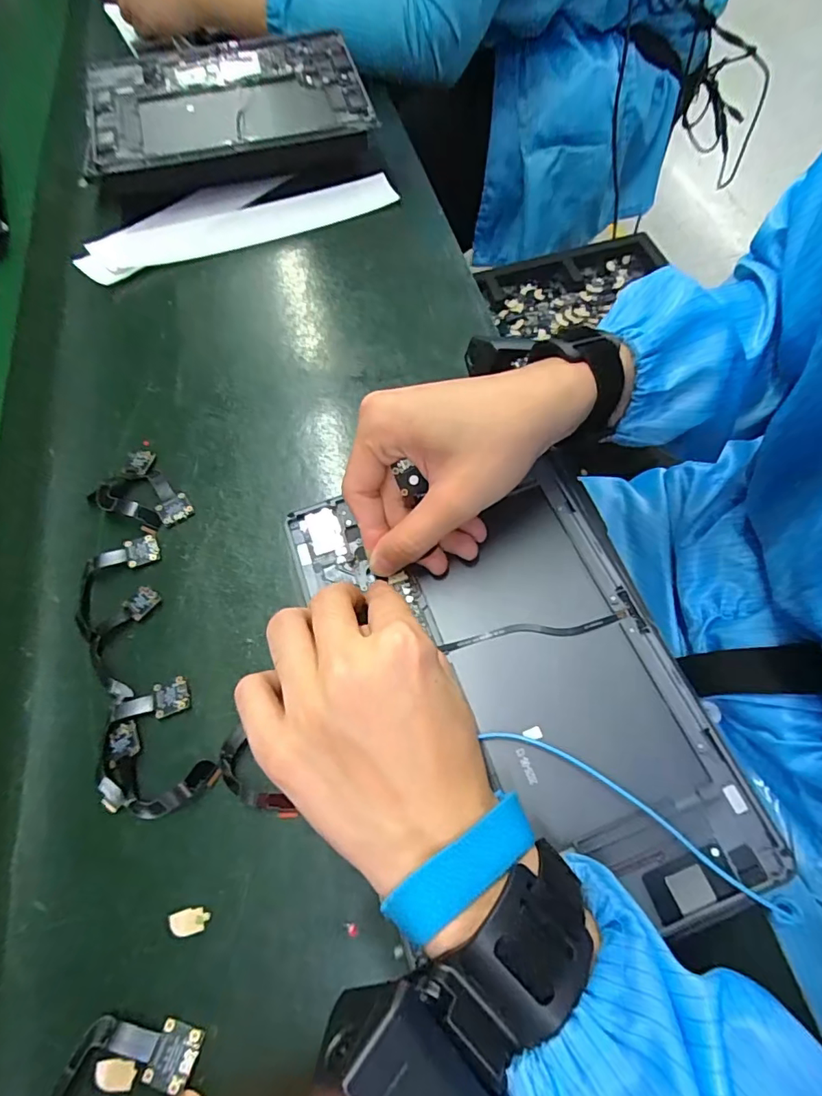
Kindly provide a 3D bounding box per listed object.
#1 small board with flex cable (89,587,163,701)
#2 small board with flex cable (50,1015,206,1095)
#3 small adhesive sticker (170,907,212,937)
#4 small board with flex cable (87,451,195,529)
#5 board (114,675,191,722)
[{"bbox_3d":[-0.174,0.055,0.307,0.033,0.004,0.067,-1,64,6],"label":"small board with flex cable"},{"bbox_3d":[-0.126,0.222,0.221,0.068,0.004,0.035,-21,64,-4],"label":"small board with flex cable"},{"bbox_3d":[-0.106,0.178,0.246,0.018,0.004,0.011,-15,56,-9],"label":"small adhesive sticker"},{"bbox_3d":[-0.186,-0.038,0.350,0.071,0.014,0.049,39,74,22],"label":"small board with flex cable"},{"bbox_3d":[-0.147,0.088,0.290,0.040,0.005,0.020,-21,64,-4],"label":"board"}]

